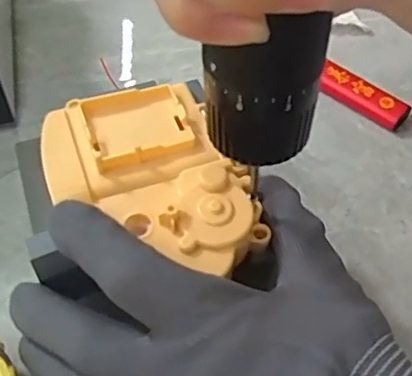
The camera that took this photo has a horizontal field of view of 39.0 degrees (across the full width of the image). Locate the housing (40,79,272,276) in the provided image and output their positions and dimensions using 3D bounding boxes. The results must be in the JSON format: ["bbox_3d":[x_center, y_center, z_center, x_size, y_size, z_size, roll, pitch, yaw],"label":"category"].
[{"bbox_3d":[-0.022,-0.004,0.221,0.067,0.017,0.090,-19,57,-16],"label":"housing"}]

